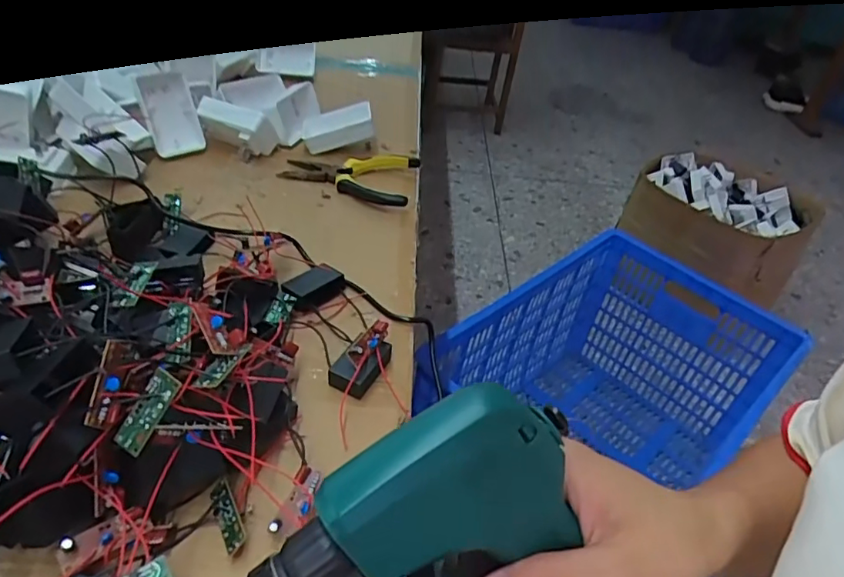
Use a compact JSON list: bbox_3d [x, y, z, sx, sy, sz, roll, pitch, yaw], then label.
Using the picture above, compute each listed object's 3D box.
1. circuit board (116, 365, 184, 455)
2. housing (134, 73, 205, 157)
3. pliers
[{"bbox_3d":[-0.143,0.064,0.289,0.017,0.004,0.045,34,91,11],"label":"circuit board"},{"bbox_3d":[-0.287,-0.200,0.634,0.053,0.088,0.015,-20,22,-22],"label":"housing"},{"bbox_3d":[-0.085,-0.132,0.636,0.149,0.021,0.092,10,41,4],"label":"pliers"}]

